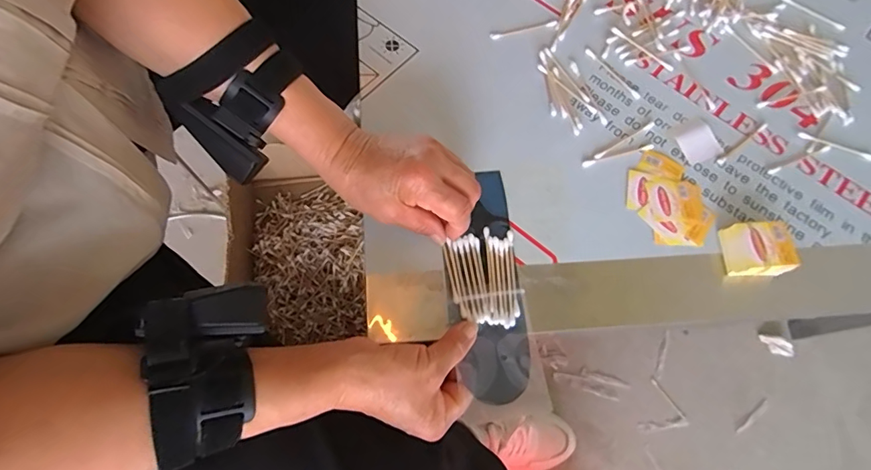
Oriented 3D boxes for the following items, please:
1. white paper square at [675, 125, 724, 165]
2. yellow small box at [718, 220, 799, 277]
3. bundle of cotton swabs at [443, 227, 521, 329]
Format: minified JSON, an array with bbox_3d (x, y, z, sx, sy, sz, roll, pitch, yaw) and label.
[{"bbox_3d":[0.251,-0.088,0.442,0.040,0.004,0.037,-18,71,-10],"label":"white paper square"},{"bbox_3d":[0.270,0.012,0.393,0.048,0.024,0.043,1,68,-3],"label":"yellow small box"},{"bbox_3d":[0.038,0.035,0.382,0.055,0.006,0.077,-2,71,-3],"label":"bundle of cotton swabs"}]

